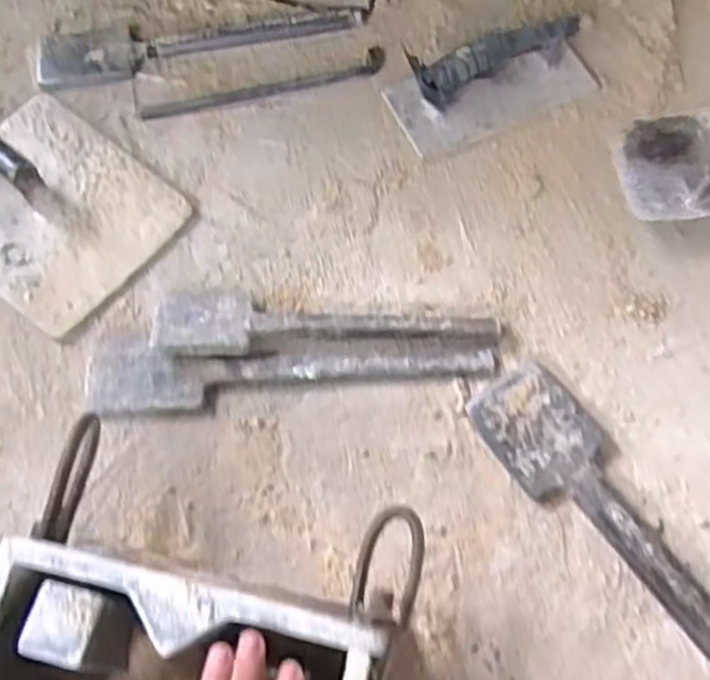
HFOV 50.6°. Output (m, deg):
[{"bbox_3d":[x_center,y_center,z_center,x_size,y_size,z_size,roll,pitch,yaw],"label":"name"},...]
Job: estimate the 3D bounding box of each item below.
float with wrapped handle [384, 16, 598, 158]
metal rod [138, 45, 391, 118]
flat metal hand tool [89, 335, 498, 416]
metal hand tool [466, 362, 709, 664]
[{"bbox_3d":[0.127,-0.234,0.667,0.180,0.065,0.078,-17,70,-4],"label":"float with wrapped handle"},{"bbox_3d":[-0.086,-0.238,0.712,0.234,0.008,0.025,-15,70,-3],"label":"metal rod"},{"bbox_3d":[-0.051,0.022,0.604,0.322,0.016,0.064,-3,70,1],"label":"flat metal hand tool"},{"bbox_3d":[0.217,0.160,0.537,0.074,0.024,0.346,-35,72,-10],"label":"metal hand tool"}]

